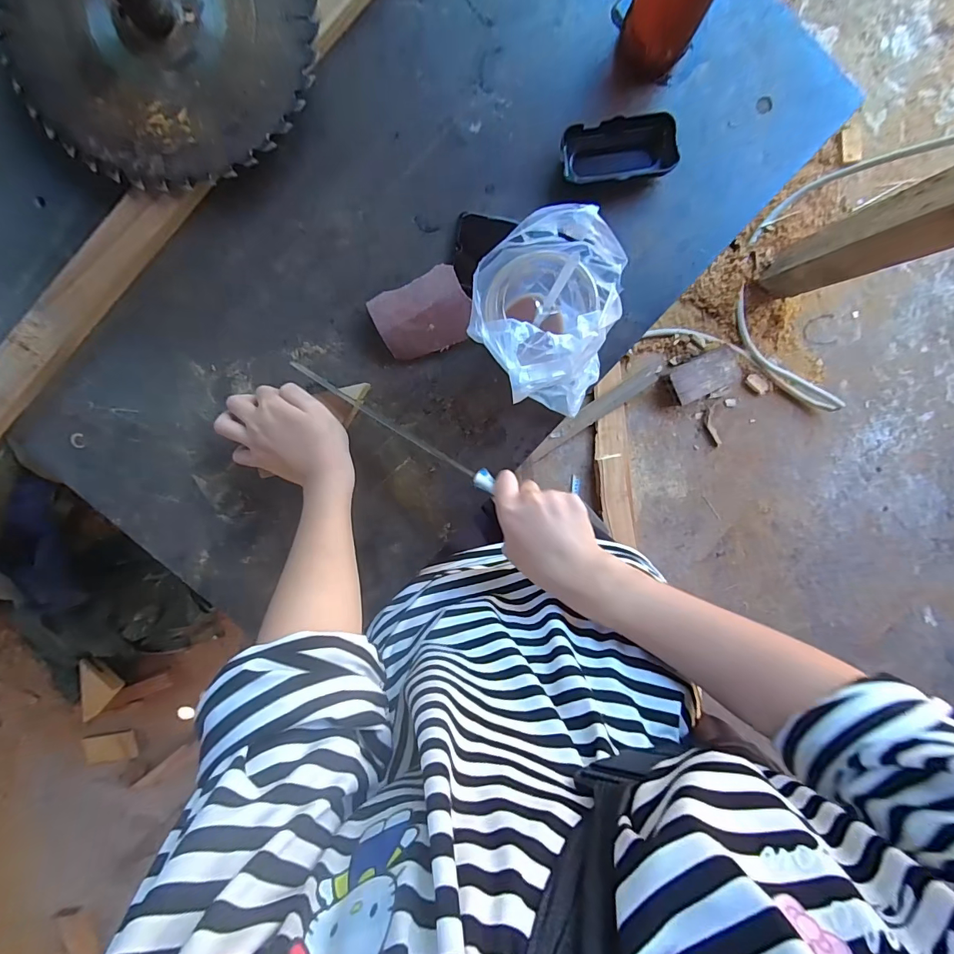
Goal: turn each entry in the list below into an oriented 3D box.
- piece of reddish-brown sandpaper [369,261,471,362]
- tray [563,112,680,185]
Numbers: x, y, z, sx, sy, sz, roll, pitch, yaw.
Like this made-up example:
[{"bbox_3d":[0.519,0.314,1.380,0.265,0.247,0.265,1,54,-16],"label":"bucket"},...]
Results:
[{"bbox_3d":[-0.054,-0.164,0.453,0.092,0.032,0.071,-25,99,2],"label":"piece of reddish-brown sandpaper"},{"bbox_3d":[0.136,-0.313,0.428,0.104,0.028,0.047,-5,99,-1],"label":"tray"}]

